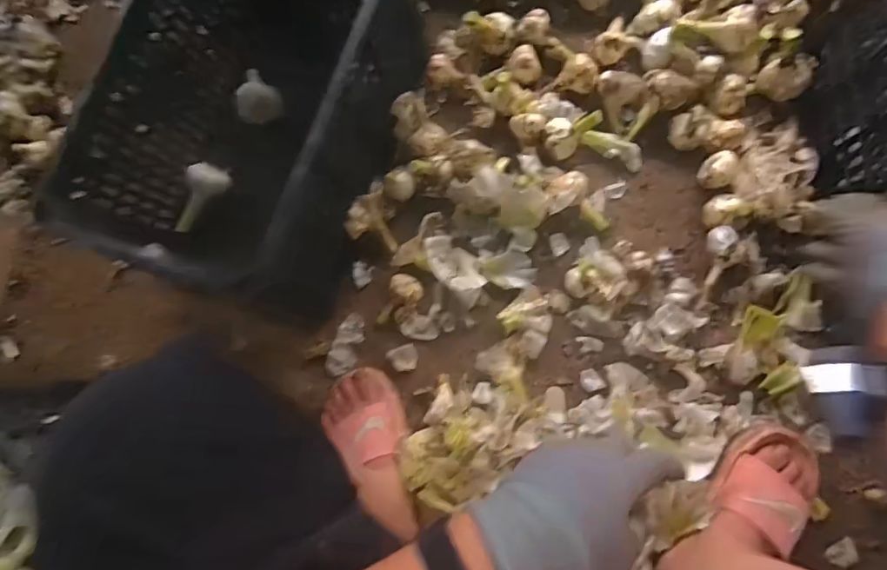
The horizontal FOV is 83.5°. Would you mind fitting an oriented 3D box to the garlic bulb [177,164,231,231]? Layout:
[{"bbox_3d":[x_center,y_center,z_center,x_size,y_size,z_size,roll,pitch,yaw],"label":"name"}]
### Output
[{"bbox_3d":[-0.369,-0.131,0.750,0.048,0.045,0.116,42,110,10],"label":"garlic bulb"}]

